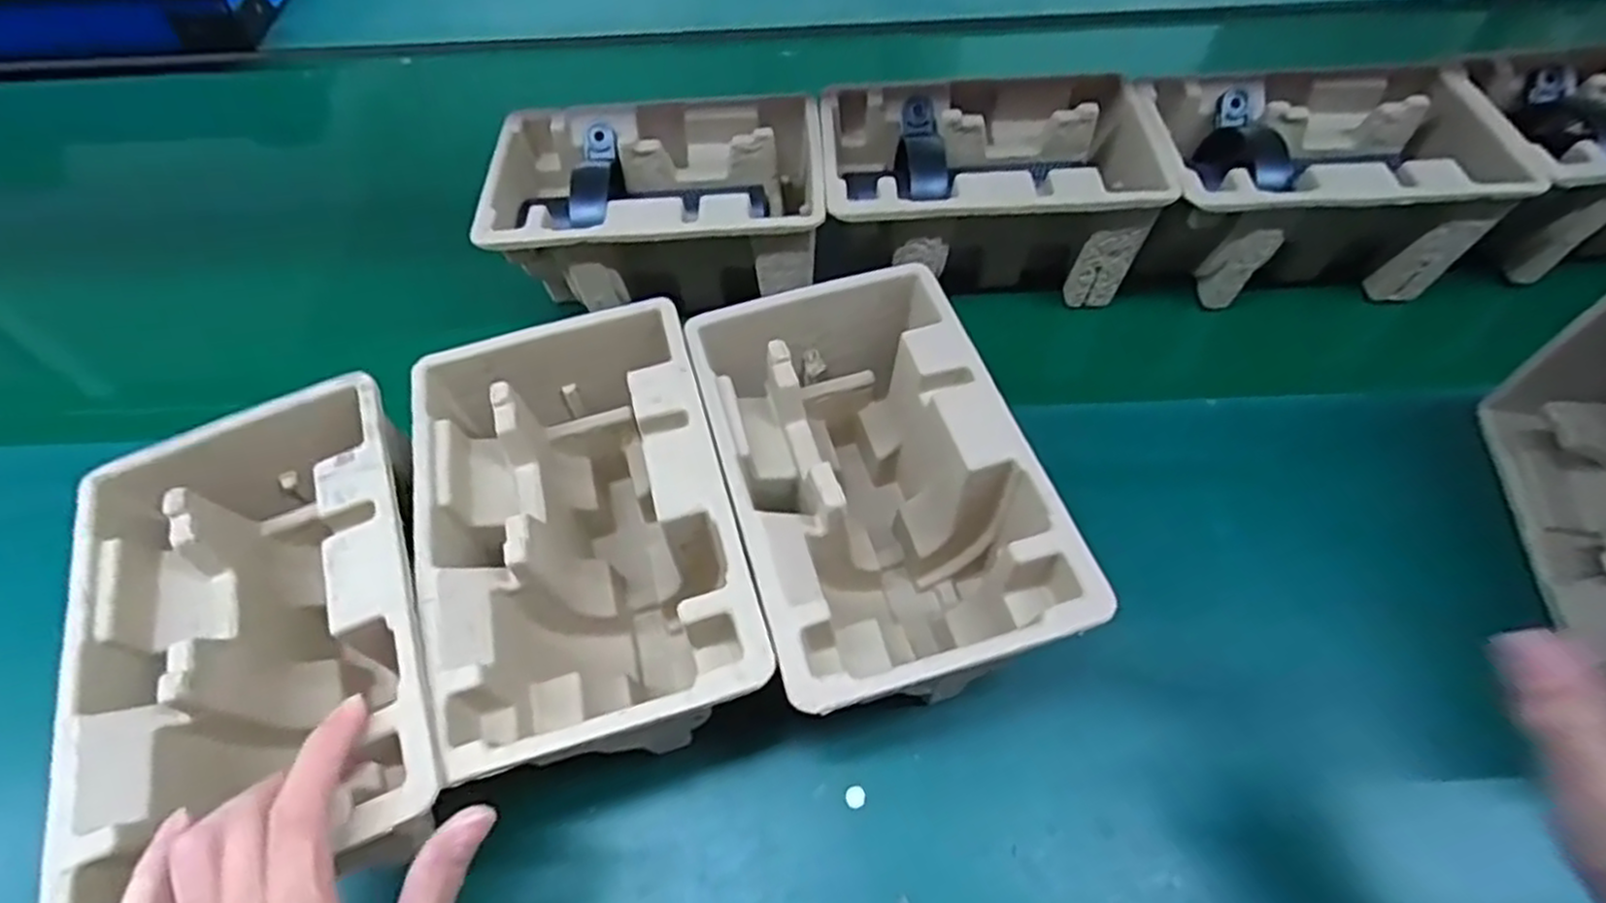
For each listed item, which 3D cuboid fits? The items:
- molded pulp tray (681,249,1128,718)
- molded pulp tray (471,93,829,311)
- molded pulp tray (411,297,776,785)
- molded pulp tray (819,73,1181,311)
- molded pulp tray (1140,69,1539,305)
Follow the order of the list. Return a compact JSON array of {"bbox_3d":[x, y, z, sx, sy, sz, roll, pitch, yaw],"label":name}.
[{"bbox_3d":[0.033,0.028,0.402,0.141,0.118,0.221,-15,58,-8],"label":"molded pulp tray"},{"bbox_3d":[-0.097,-0.171,0.539,0.220,0.092,0.142,-3,58,0],"label":"molded pulp tray"},{"bbox_3d":[-0.109,0.049,0.390,0.140,0.115,0.225,-16,58,-8],"label":"molded pulp tray"},{"bbox_3d":[0.126,-0.182,0.538,0.223,0.096,0.137,0,58,2],"label":"molded pulp tray"},{"bbox_3d":[0.347,-0.190,0.534,0.220,0.102,0.150,-3,58,0],"label":"molded pulp tray"}]

